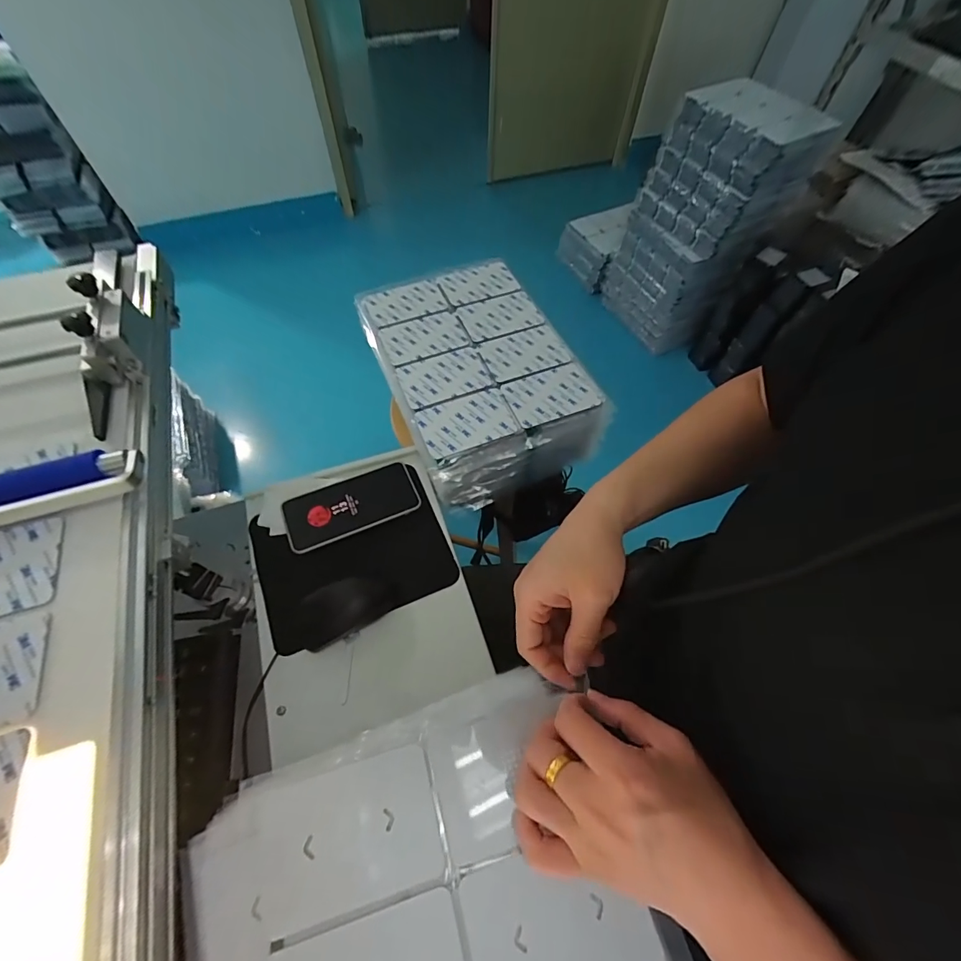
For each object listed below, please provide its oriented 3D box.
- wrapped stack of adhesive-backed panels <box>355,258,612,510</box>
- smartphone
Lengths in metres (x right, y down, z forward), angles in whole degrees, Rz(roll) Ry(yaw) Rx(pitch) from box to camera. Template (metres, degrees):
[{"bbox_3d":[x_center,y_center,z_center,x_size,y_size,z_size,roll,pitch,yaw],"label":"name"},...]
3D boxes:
[{"bbox_3d":[-0.009,-0.163,0.652,0.250,0.105,0.350,-19,65,-13],"label":"wrapped stack of adhesive-backed panels"},{"bbox_3d":[-0.162,0.030,0.546,0.162,0.009,0.081,-21,63,-13],"label":"smartphone"}]

